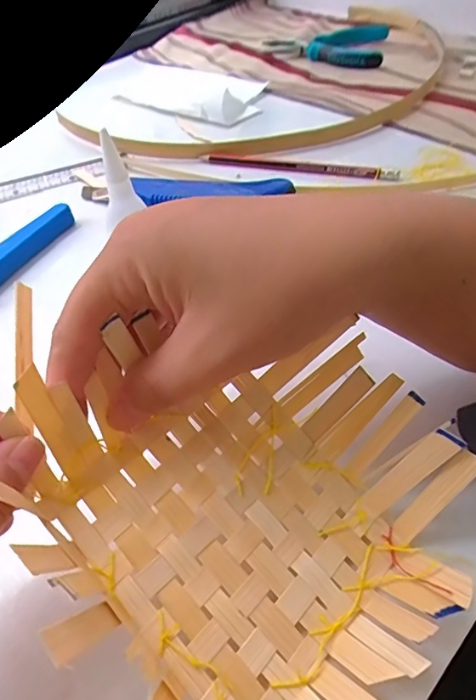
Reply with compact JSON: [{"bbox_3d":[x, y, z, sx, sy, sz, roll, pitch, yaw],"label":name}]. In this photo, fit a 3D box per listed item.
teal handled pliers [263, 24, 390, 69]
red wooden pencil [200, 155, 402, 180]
[{"bbox_3d":[0.112,-0.366,0.560,0.148,0.018,0.095,24,55,24],"label":"teal handled pliers"},{"bbox_3d":[0.048,-0.152,0.390,0.164,0.011,0.014,14,52,17],"label":"red wooden pencil"}]

